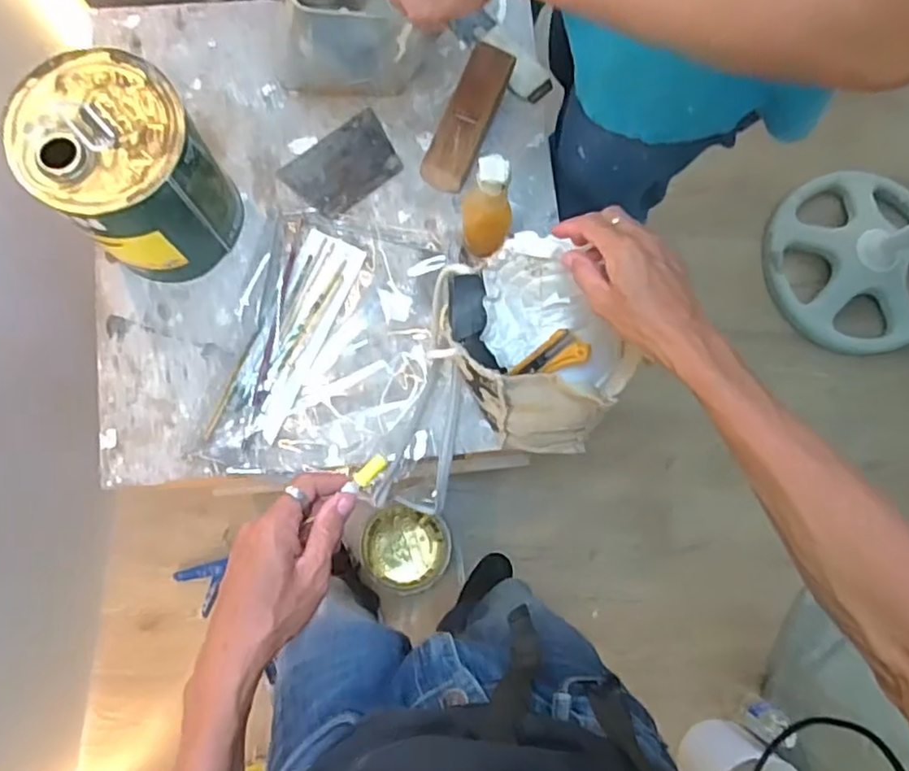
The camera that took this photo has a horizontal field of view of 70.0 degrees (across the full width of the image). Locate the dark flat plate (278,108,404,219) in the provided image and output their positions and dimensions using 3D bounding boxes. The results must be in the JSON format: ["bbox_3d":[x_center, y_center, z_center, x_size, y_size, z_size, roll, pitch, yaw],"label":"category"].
[{"bbox_3d":[-0.138,-0.280,0.827,0.141,0.010,0.094,-40,85,-8],"label":"dark flat plate"}]

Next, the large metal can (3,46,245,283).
[{"bbox_3d":[-0.340,-0.224,0.707,0.151,0.213,0.159,0,81,-3],"label":"large metal can"}]

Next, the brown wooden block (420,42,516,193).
[{"bbox_3d":[0.016,-0.326,0.796,0.056,0.025,0.174,25,95,1],"label":"brown wooden block"}]

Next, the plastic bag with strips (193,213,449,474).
[{"bbox_3d":[-0.140,-0.044,0.773,0.224,0.021,0.321,14,81,-1],"label":"plastic bag with strips"}]

